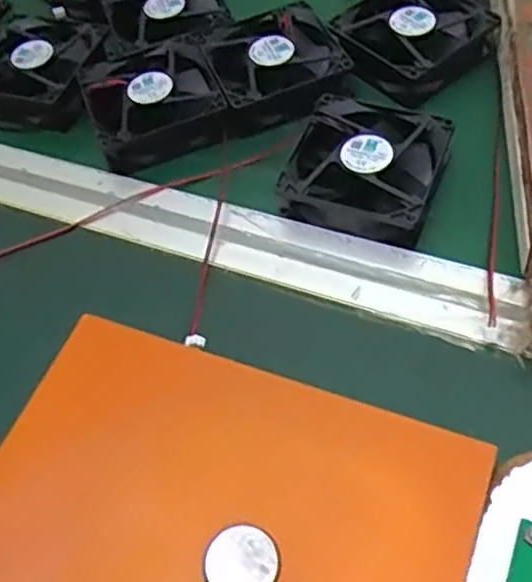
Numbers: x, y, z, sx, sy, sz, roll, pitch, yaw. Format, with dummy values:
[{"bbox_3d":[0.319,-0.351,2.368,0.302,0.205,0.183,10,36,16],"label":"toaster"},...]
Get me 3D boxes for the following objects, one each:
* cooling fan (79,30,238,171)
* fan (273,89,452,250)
[{"bbox_3d":[-0.069,-0.116,0.434,0.078,0.023,0.091,-24,57,-11],"label":"cooling fan"},{"bbox_3d":[0.057,-0.070,0.389,0.079,0.025,0.083,17,59,16],"label":"fan"}]

